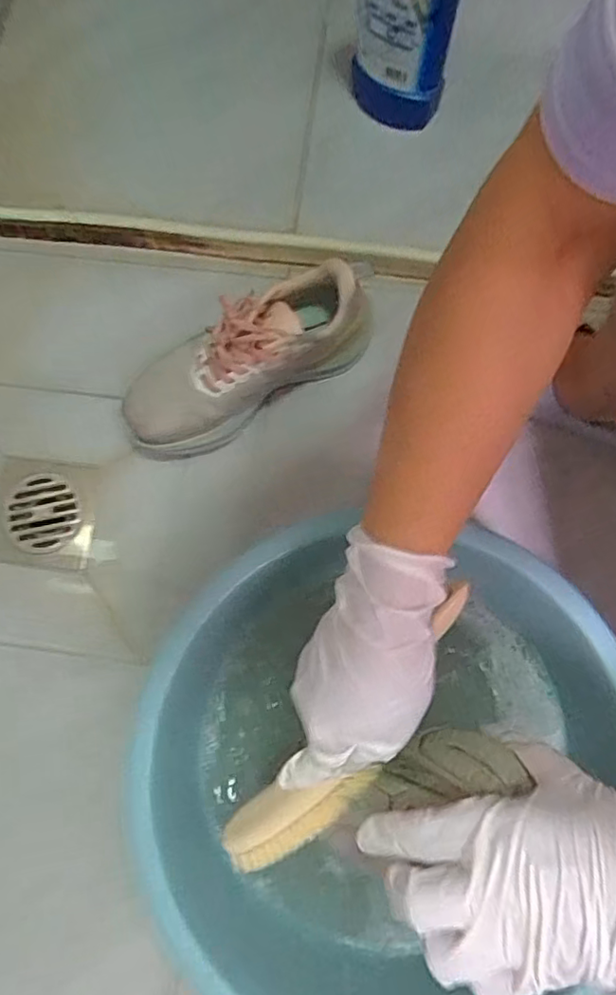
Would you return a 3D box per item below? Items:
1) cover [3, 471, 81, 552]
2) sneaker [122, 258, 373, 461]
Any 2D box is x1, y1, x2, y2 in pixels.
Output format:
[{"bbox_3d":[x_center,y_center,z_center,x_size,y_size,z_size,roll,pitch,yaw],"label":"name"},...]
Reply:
[{"bbox_3d":[-0.256,0.014,0.562,0.067,0.004,0.076,-23,76,-5],"label":"cover"},{"bbox_3d":[-0.061,-0.128,0.545,0.241,0.110,0.088,-30,76,-7],"label":"sneaker"}]

